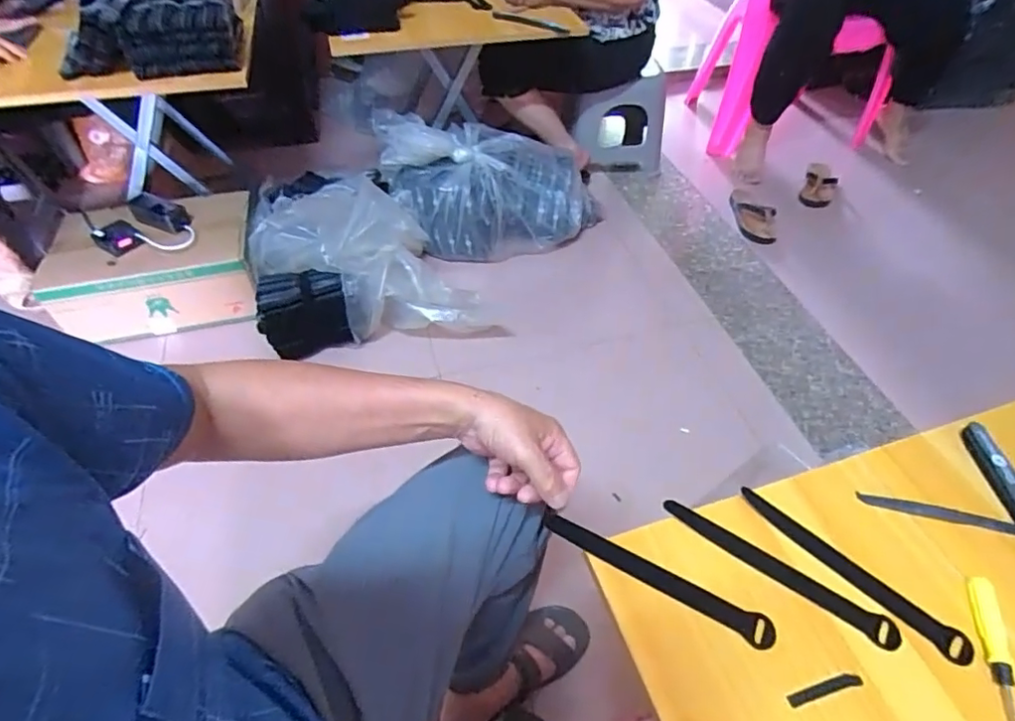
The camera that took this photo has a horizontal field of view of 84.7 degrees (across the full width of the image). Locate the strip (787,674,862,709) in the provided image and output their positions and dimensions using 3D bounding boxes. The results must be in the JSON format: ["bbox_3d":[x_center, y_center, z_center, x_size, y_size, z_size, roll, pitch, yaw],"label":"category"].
[{"bbox_3d":[0.240,0.248,0.420,0.061,0.004,0.009,-11,50,-10],"label":"strip"}]

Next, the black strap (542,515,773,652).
[{"bbox_3d":[0.122,0.182,0.469,0.197,0.009,0.021,24,53,17],"label":"black strap"}]

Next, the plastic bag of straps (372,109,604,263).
[{"bbox_3d":[-0.022,-0.461,1.498,0.584,0.326,0.243,-11,50,-10],"label":"plastic bag of straps"}]

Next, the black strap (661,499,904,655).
[{"bbox_3d":[0.228,0.180,0.477,0.197,0.009,0.025,28,53,19],"label":"black strap"}]

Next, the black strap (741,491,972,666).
[{"bbox_3d":[0.290,0.177,0.475,0.193,0.011,0.029,37,58,27],"label":"black strap"}]

